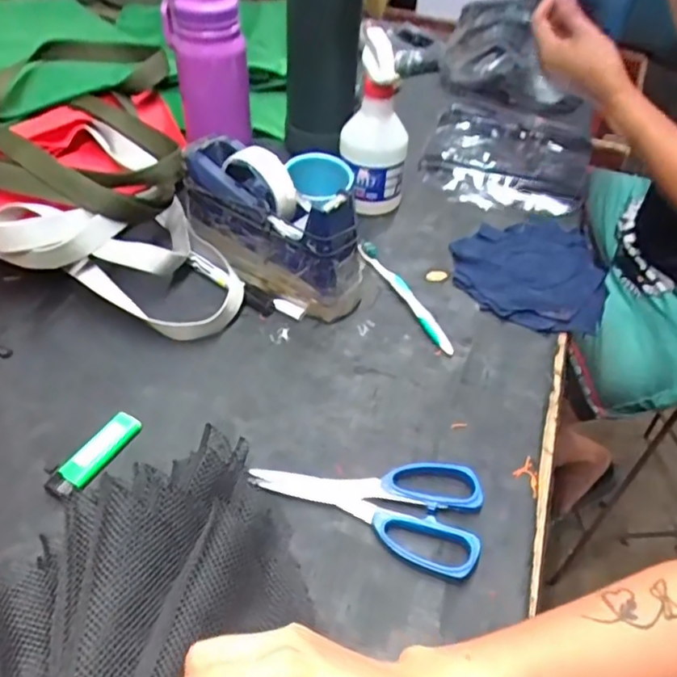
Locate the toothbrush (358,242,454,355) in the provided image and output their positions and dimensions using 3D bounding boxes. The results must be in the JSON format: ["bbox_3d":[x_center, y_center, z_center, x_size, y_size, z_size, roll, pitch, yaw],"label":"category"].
[{"bbox_3d":[0.065,-0.046,0.607,0.019,0.020,0.169,-16,48,-19],"label":"toothbrush"}]

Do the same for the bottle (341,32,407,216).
[{"bbox_3d":[0.042,-0.234,0.670,0.074,0.194,0.063,6,45,2],"label":"bottle"}]

